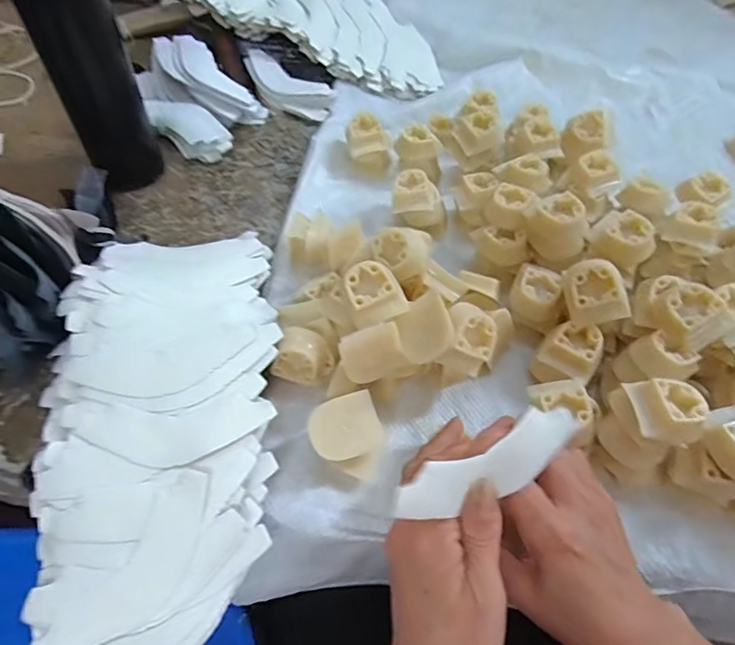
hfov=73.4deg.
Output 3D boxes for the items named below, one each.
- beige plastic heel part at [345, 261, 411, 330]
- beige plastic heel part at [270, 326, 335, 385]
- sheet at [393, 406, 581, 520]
[{"bbox_3d":[0.006,-0.020,0.334,0.037,0.027,0.034,-13,59,-12],"label":"beige plastic heel part"},{"bbox_3d":[-0.045,0.025,0.350,0.038,0.029,0.031,13,58,4],"label":"beige plastic heel part"},{"bbox_3d":[0.068,0.072,0.256,0.116,0.034,0.008,-13,14,-30],"label":"sheet"}]

